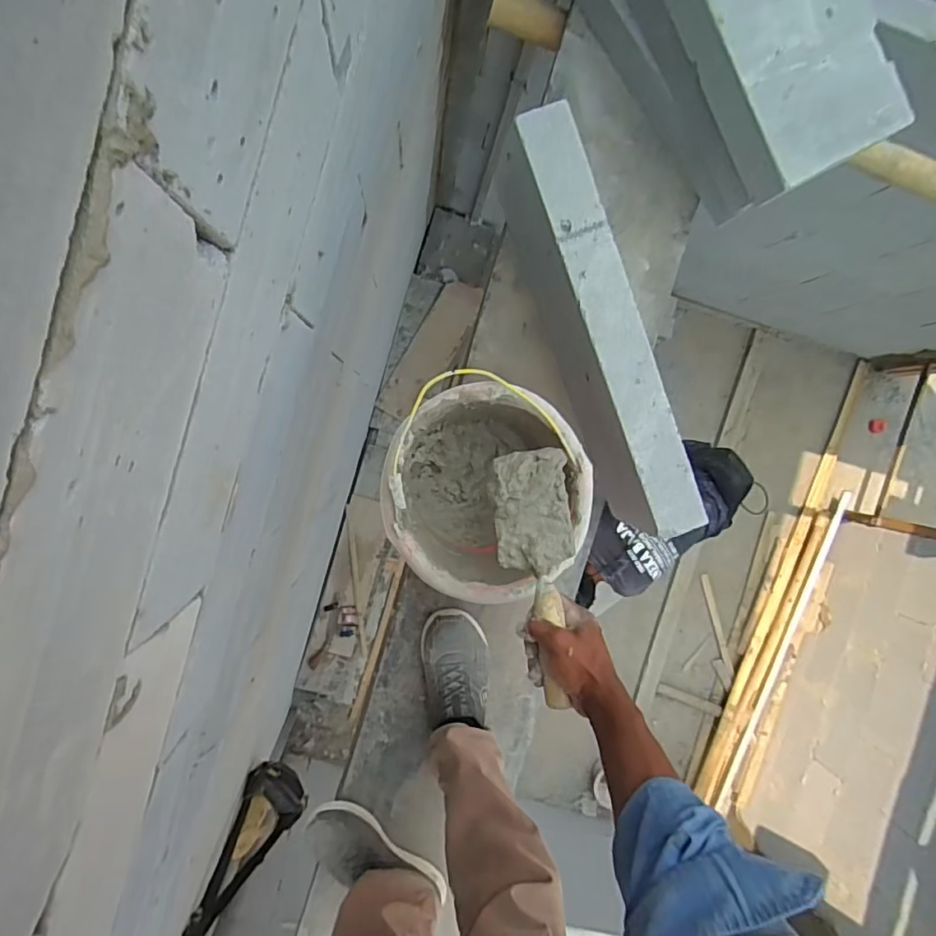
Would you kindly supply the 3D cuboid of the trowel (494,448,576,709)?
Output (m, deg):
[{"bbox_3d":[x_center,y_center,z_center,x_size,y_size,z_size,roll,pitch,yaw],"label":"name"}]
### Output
[{"bbox_3d":[0.084,0.118,0.651,0.095,0.058,0.283,-4,80,-5],"label":"trowel"}]

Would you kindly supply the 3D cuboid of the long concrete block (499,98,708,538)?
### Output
[{"bbox_3d":[0.190,-0.190,0.856,0.085,0.219,0.597,-21,96,-3],"label":"long concrete block"}]

